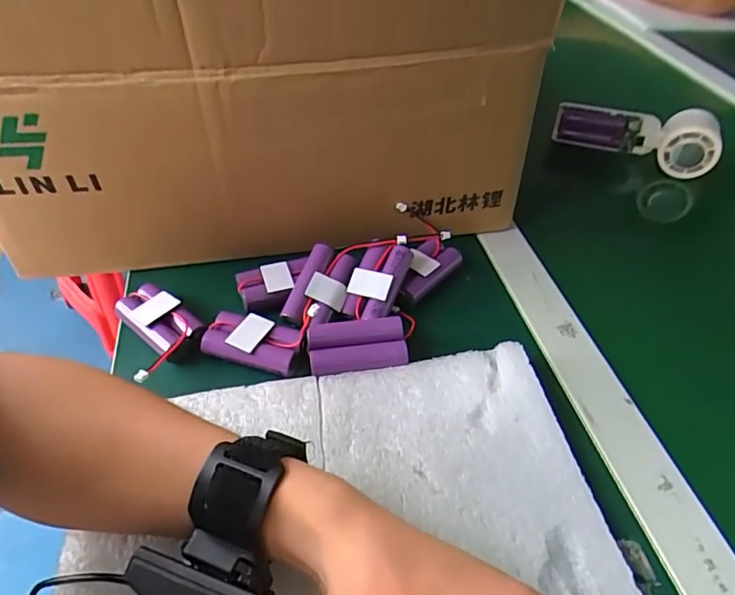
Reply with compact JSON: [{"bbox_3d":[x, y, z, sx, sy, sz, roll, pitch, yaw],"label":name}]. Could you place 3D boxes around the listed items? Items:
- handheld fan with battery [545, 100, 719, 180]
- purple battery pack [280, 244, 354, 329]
[{"bbox_3d":[0.293,-0.182,0.584,0.165,0.056,0.043,22,49,17],"label":"handheld fan with battery"},{"bbox_3d":[-0.035,-0.008,0.383,0.035,0.021,0.066,15,46,12],"label":"purple battery pack"}]

